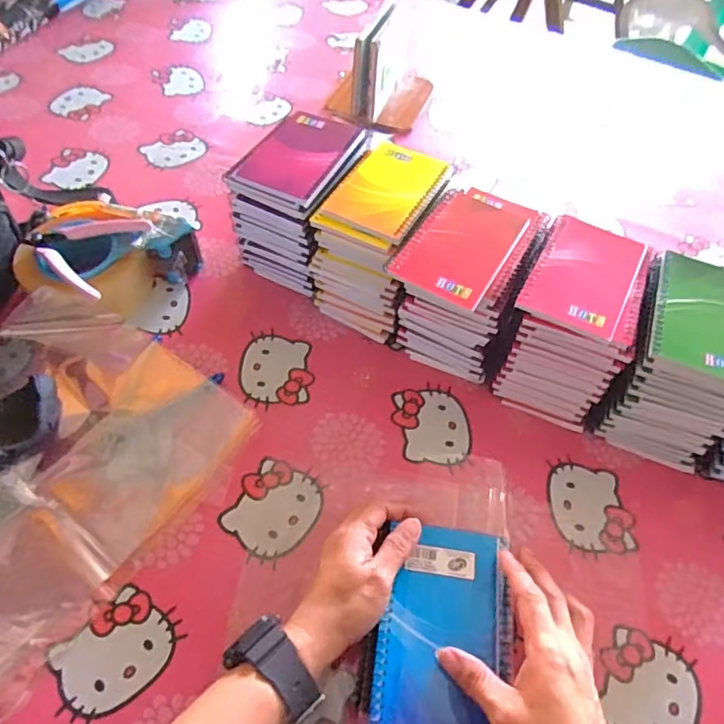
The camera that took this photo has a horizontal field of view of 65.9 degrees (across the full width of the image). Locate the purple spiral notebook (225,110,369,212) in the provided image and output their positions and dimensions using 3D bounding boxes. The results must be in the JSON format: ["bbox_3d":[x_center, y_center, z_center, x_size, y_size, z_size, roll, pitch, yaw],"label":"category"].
[{"bbox_3d":[-0.062,-0.214,0.571,0.088,0.015,0.141,25,58,13],"label":"purple spiral notebook"}]

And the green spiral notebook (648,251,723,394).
[{"bbox_3d":[0.291,-0.035,0.475,0.083,0.014,0.137,20,57,9],"label":"green spiral notebook"}]

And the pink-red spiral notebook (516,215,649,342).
[{"bbox_3d":[0.197,-0.079,0.494,0.082,0.012,0.124,25,58,12],"label":"pink-red spiral notebook"}]

